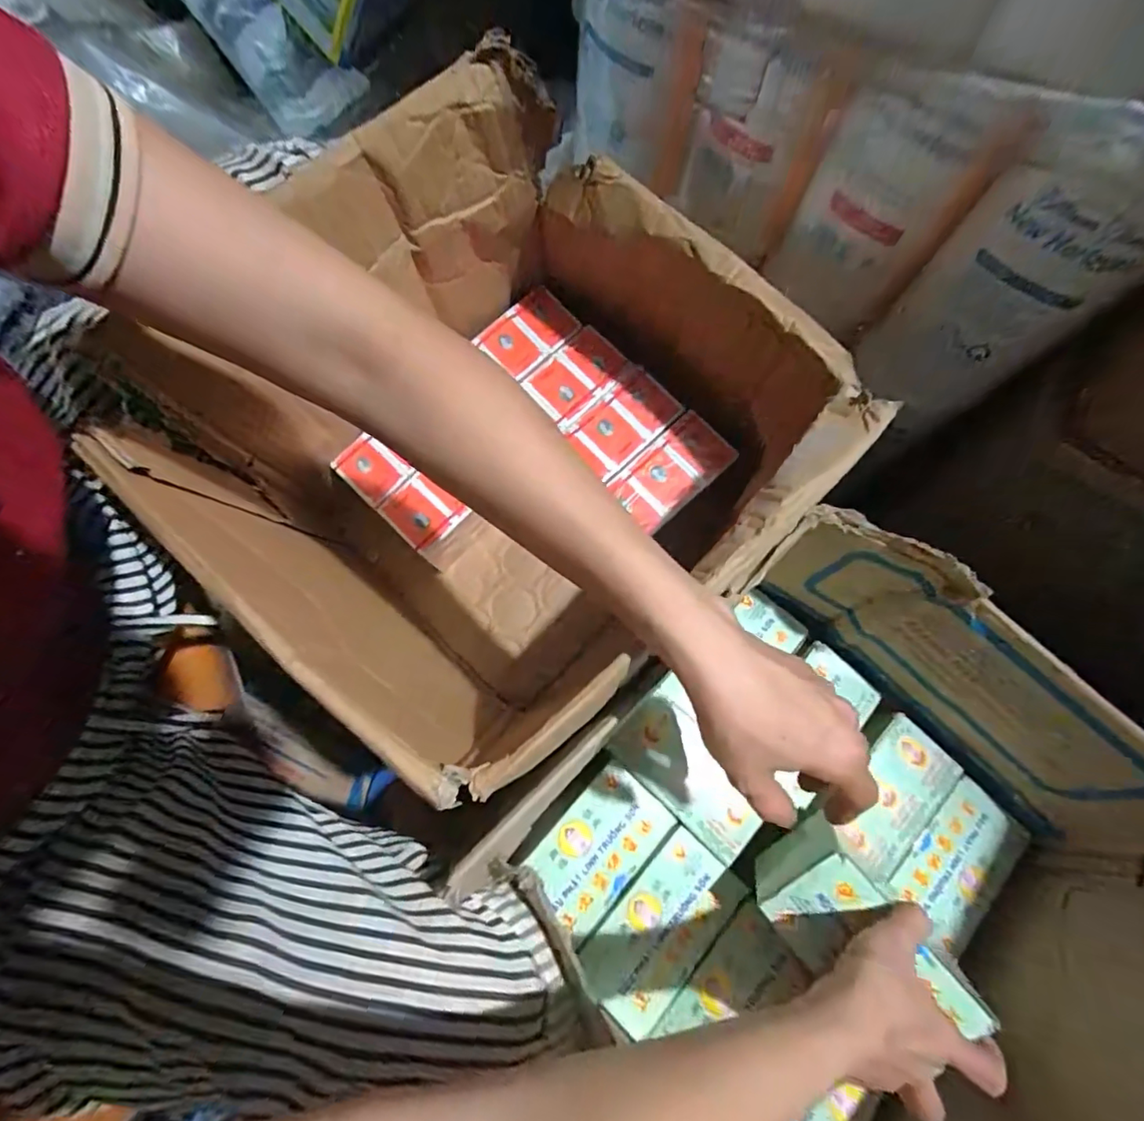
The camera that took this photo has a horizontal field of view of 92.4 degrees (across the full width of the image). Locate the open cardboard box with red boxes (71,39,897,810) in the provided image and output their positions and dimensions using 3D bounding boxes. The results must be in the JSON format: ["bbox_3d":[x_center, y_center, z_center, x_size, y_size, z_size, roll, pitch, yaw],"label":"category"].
[{"bbox_3d":[-0.054,-0.069,0.445,0.376,0.294,0.362,-42,78,-14],"label":"open cardboard box with red boxes"}]

